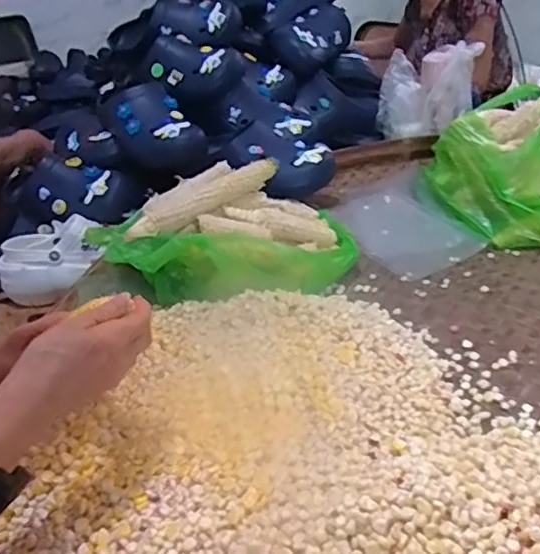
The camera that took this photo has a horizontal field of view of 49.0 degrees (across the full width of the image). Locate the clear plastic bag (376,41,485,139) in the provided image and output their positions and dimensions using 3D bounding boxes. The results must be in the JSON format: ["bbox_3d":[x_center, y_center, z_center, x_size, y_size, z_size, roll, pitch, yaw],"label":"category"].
[{"bbox_3d":[0.316,-0.373,1.190,0.182,0.145,0.133,7,32,24],"label":"clear plastic bag"}]

